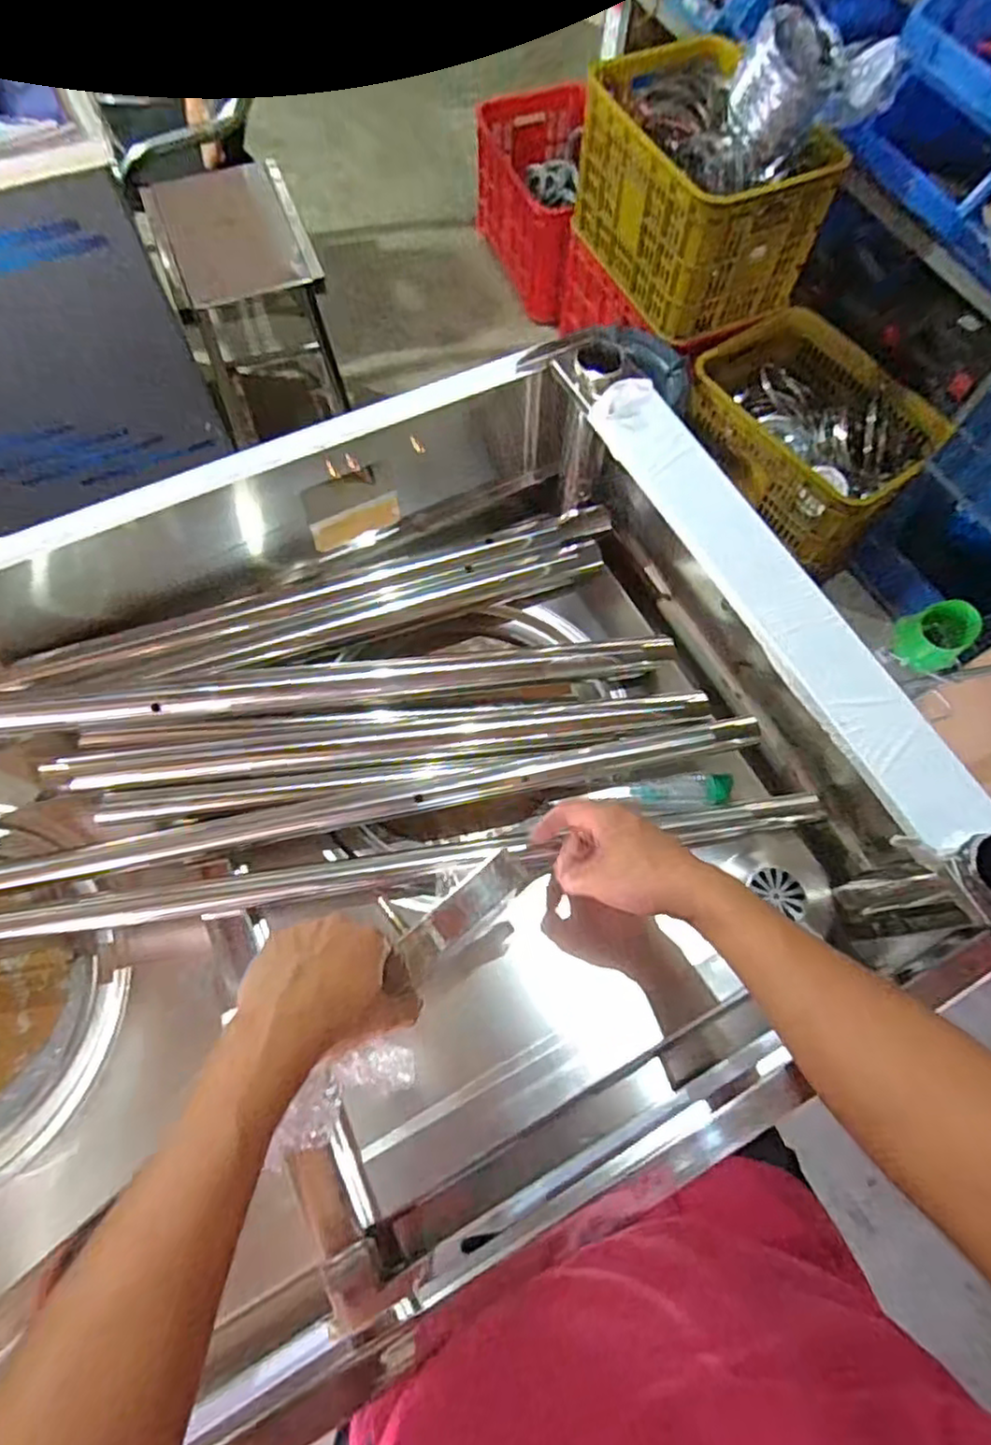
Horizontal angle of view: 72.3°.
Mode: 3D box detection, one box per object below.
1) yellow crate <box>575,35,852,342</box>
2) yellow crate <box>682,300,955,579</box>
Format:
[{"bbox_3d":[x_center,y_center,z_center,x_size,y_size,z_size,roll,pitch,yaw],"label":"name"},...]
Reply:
[{"bbox_3d":[0.429,-1.199,1.514,0.330,0.332,0.548,-25,71,-12],"label":"yellow crate"},{"bbox_3d":[0.736,-0.684,1.623,0.364,0.265,0.527,-35,73,-15],"label":"yellow crate"}]

